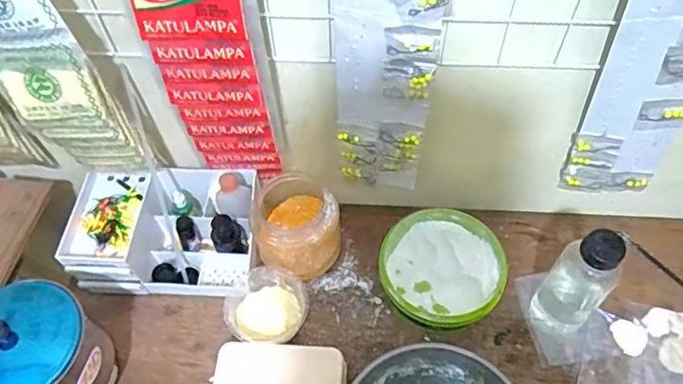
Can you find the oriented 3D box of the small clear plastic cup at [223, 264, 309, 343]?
[{"bbox_3d":[-0.097,0.149,0.709,0.099,0.053,0.096,-1,56,1],"label":"small clear plastic cup"}]

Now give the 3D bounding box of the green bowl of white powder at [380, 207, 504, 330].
[{"bbox_3d":[0.130,0.105,0.722,0.151,0.059,0.153,-1,56,1],"label":"green bowl of white powder"}]

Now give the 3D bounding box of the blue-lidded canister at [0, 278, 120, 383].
[{"bbox_3d":[-0.339,0.190,0.619,0.140,0.161,0.135,24,61,17],"label":"blue-lidded canister"}]

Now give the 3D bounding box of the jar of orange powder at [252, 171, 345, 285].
[{"bbox_3d":[-0.061,0.042,0.740,0.112,0.116,0.128,-14,57,-7],"label":"jar of orange powder"}]

